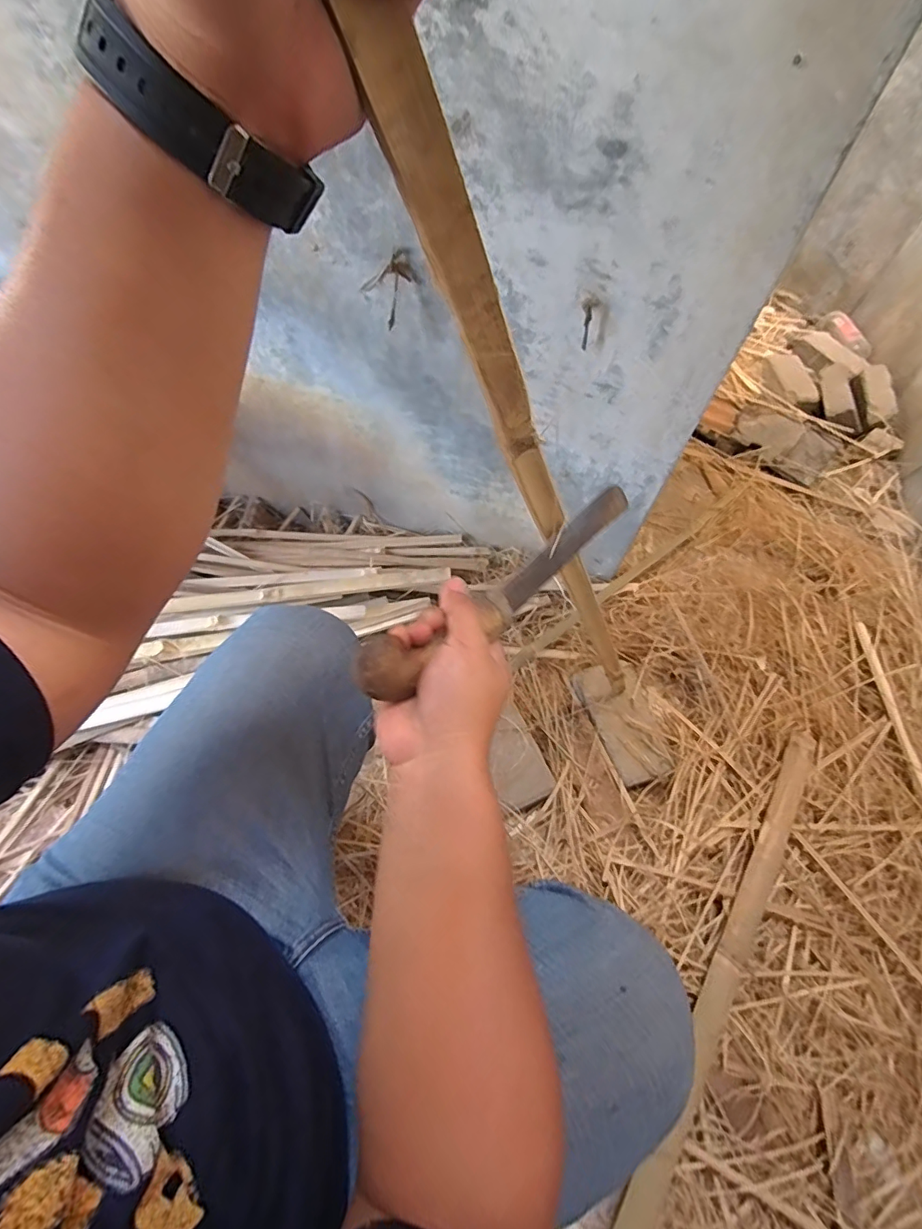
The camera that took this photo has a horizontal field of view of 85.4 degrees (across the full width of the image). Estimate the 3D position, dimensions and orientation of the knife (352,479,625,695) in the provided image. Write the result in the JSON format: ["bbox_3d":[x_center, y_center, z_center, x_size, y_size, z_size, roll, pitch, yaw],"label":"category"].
[{"bbox_3d":[0.052,-0.030,0.392,0.038,0.034,0.327,41,51,18],"label":"knife"}]

